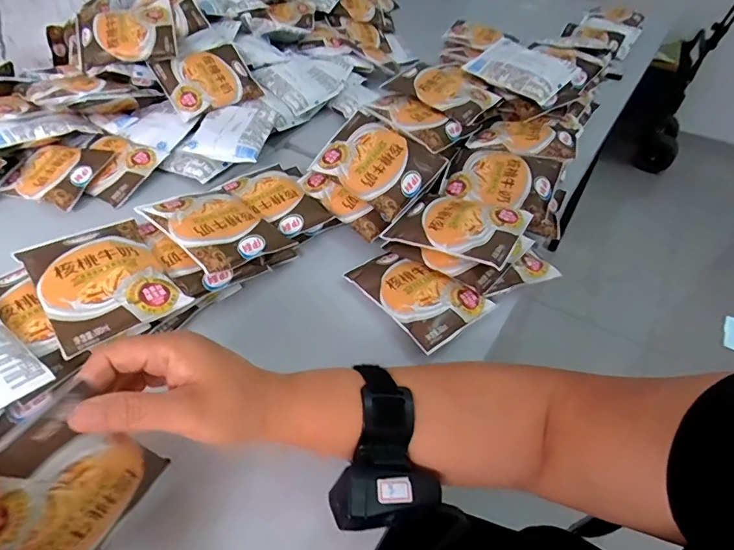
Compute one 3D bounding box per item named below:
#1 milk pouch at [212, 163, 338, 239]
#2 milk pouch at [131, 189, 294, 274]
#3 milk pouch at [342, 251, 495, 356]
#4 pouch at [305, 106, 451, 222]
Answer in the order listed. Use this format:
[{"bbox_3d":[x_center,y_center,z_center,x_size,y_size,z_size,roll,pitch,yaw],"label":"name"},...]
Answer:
[{"bbox_3d":[-0.106,-0.087,0.528,0.085,0.021,0.117,-33,55,-31],"label":"milk pouch"},{"bbox_3d":[-0.149,-0.050,0.462,0.117,0.034,0.097,33,52,27],"label":"milk pouch"},{"bbox_3d":[0.048,0.013,0.466,0.086,0.017,0.129,-31,54,-29],"label":"milk pouch"},{"bbox_3d":[0.014,-0.137,0.536,0.129,0.025,0.109,37,74,15],"label":"pouch"}]

